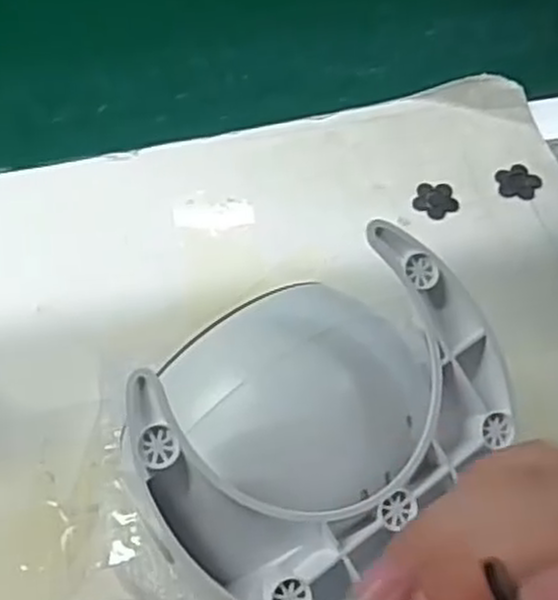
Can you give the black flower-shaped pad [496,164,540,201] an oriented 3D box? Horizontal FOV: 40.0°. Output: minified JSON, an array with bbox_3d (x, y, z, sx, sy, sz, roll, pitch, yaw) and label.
[{"bbox_3d":[0.143,-0.072,0.456,0.025,0.004,0.025,12,55,8],"label":"black flower-shaped pad"}]

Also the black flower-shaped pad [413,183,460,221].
[{"bbox_3d":[0.092,-0.060,0.451,0.026,0.004,0.025,-25,58,-18],"label":"black flower-shaped pad"}]

